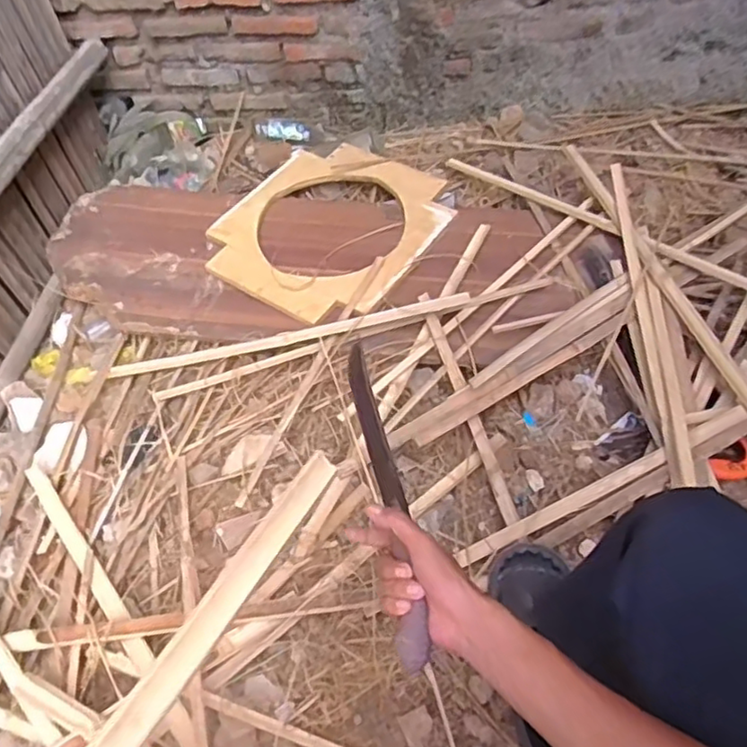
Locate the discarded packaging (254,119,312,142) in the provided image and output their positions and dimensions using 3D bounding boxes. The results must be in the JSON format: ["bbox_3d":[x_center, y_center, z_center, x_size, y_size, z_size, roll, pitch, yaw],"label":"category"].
[{"bbox_3d":[-0.248,-0.657,1.713,0.147,0.050,0.047,0,51,5],"label":"discarded packaging"}]

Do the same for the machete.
[{"bbox_3d":[0.011,0.112,0.676,0.034,0.030,0.384,-10,49,-3],"label":"machete"}]

